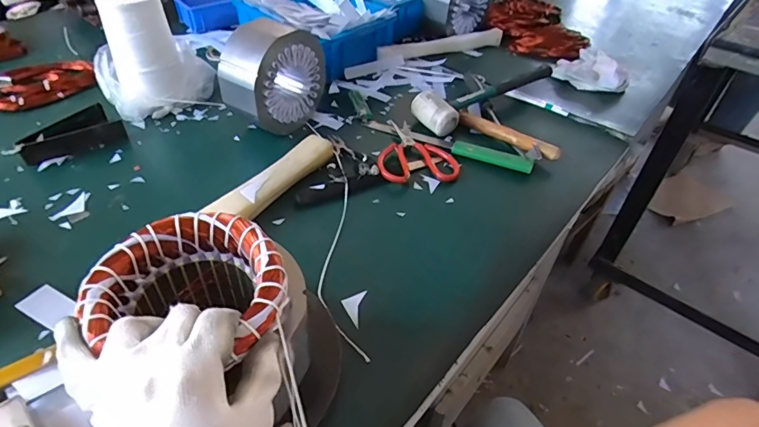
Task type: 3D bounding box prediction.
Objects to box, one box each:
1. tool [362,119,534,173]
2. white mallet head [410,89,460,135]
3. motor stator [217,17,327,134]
[{"bbox_3d":[0.097,-0.111,0.679,0.271,0.017,0.027,21,47,16],"label":"tool"},{"bbox_3d":[0.089,-0.158,0.704,0.081,0.047,0.045,36,52,29],"label":"white mallet head"},{"bbox_3d":[-0.155,-0.202,0.655,0.079,0.155,0.149,31,47,22],"label":"motor stator"}]

